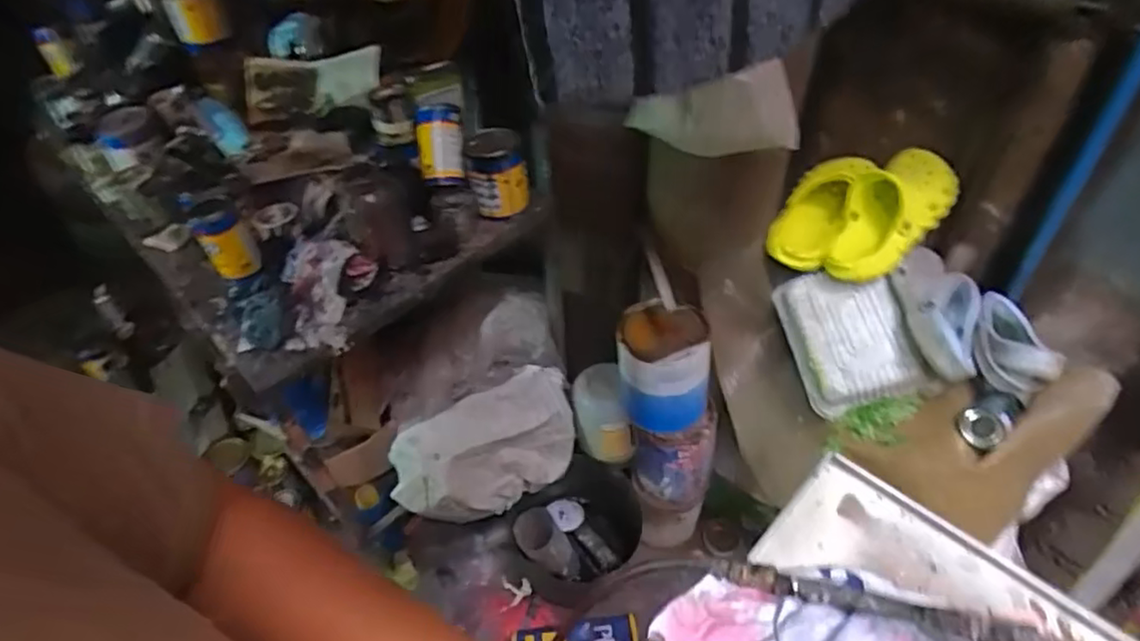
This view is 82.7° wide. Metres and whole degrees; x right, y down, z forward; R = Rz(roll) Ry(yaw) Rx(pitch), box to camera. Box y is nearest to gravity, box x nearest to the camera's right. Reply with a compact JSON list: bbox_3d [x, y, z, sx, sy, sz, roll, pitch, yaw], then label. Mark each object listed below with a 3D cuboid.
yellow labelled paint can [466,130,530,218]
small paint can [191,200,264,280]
[{"bbox_3d":[-0.128,-0.257,1.150,0.099,0.137,0.096,-2,46,2],"label":"yellow labelled paint can"},{"bbox_3d":[-0.564,-0.135,1.057,0.070,0.109,0.075,-25,49,-19],"label":"small paint can"}]

